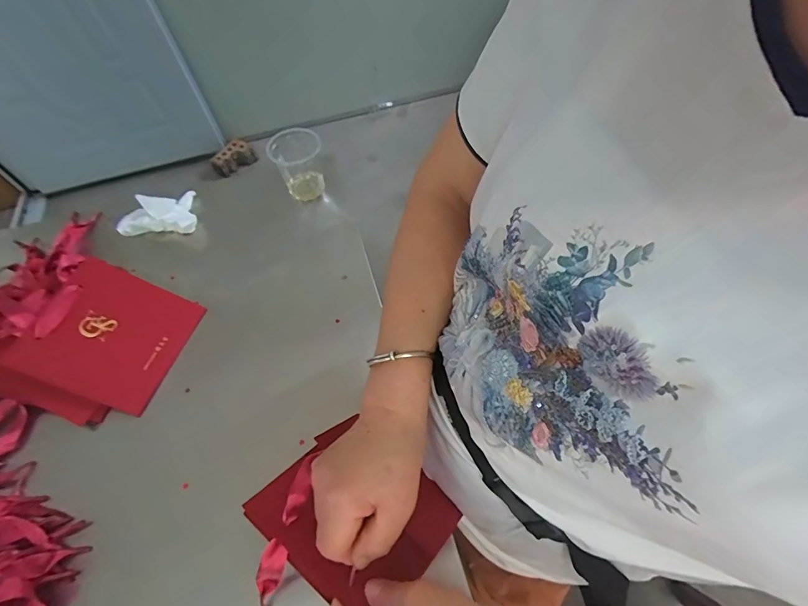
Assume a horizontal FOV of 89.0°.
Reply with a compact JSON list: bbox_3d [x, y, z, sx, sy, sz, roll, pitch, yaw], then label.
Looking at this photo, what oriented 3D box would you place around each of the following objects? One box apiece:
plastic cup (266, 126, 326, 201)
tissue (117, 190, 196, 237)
[{"bbox_3d":[-0.146,-0.194,0.575,0.065,0.074,0.066,-2,59,3],"label":"plastic cup"},{"bbox_3d":[-0.347,-0.123,0.579,0.103,0.022,0.076,-12,59,-3],"label":"tissue"}]

